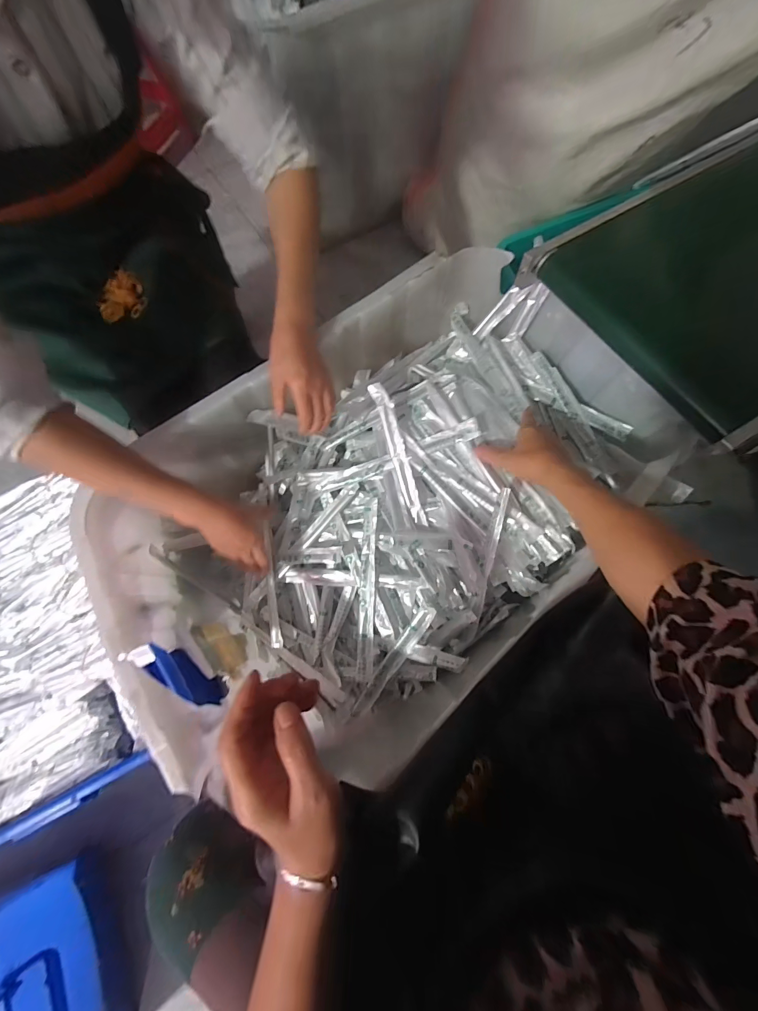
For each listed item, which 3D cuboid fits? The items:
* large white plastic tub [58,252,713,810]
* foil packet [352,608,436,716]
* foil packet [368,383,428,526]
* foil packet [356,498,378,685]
[{"bbox_3d":[0.030,0.001,0.588,0.753,0.267,0.477,-35,75,-9],"label":"large white plastic tub"},{"bbox_3d":[0.020,0.249,0.590,0.025,0.013,0.231,34,107,11],"label":"foil packet"},{"bbox_3d":[0.031,-0.077,0.592,0.027,0.016,0.227,-17,97,-4],"label":"foil packet"},{"bbox_3d":[-0.019,0.132,0.599,0.028,0.011,0.285,0,84,22],"label":"foil packet"}]

